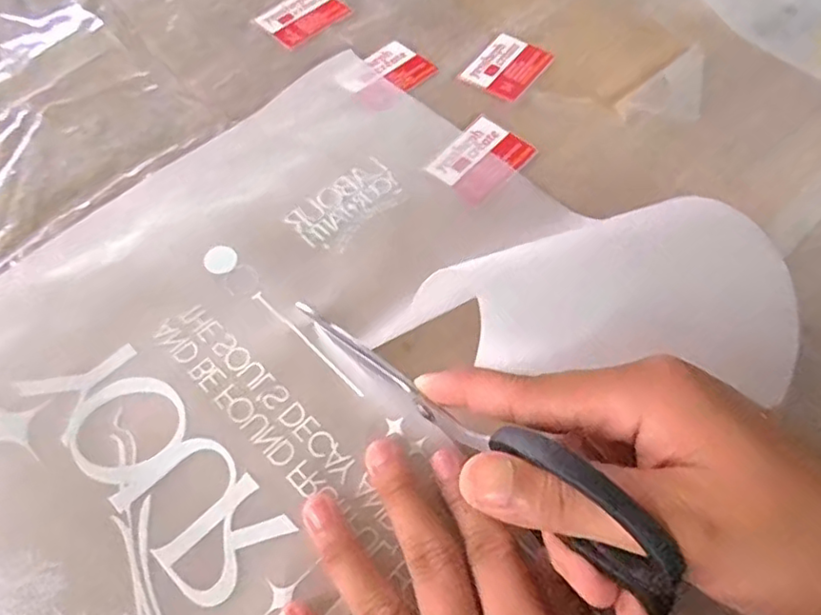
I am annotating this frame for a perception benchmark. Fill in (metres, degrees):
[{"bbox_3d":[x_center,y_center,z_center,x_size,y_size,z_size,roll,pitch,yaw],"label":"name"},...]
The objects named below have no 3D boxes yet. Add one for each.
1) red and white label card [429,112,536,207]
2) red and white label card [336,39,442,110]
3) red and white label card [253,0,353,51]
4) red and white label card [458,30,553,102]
[{"bbox_3d":[0.038,-0.080,0.339,0.038,0.004,0.050,38,71,13],"label":"red and white label card"},{"bbox_3d":[-0.013,-0.138,0.371,0.051,0.004,0.038,-40,67,-22],"label":"red and white label card"},{"bbox_3d":[-0.069,-0.187,0.399,0.041,0.004,0.053,38,65,20],"label":"red and white label card"},{"bbox_3d":[0.058,-0.145,0.373,0.040,0.004,0.053,31,63,17],"label":"red and white label card"}]

